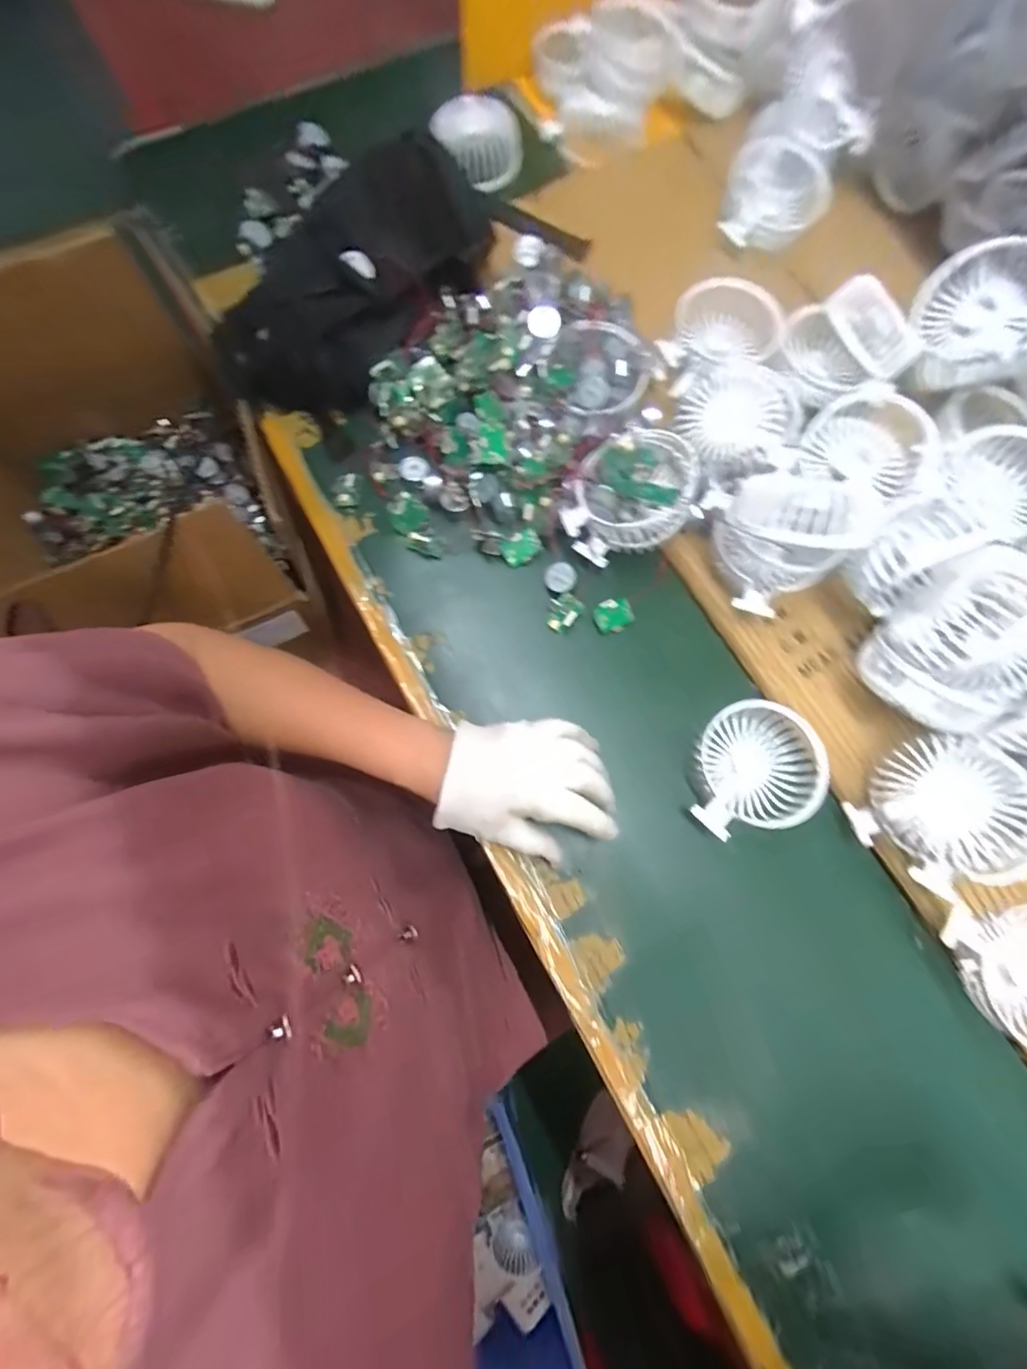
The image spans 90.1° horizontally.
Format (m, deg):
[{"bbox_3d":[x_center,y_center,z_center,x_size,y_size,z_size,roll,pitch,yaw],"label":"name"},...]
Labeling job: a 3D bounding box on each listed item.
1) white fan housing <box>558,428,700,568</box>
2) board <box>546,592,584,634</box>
[{"bbox_3d":[0.093,-0.151,0.395,0.108,0.049,0.082,-17,77,-6],"label":"white fan housing"},{"bbox_3d":[0.039,-0.057,0.405,0.024,0.013,0.028,27,77,5],"label":"board"}]

